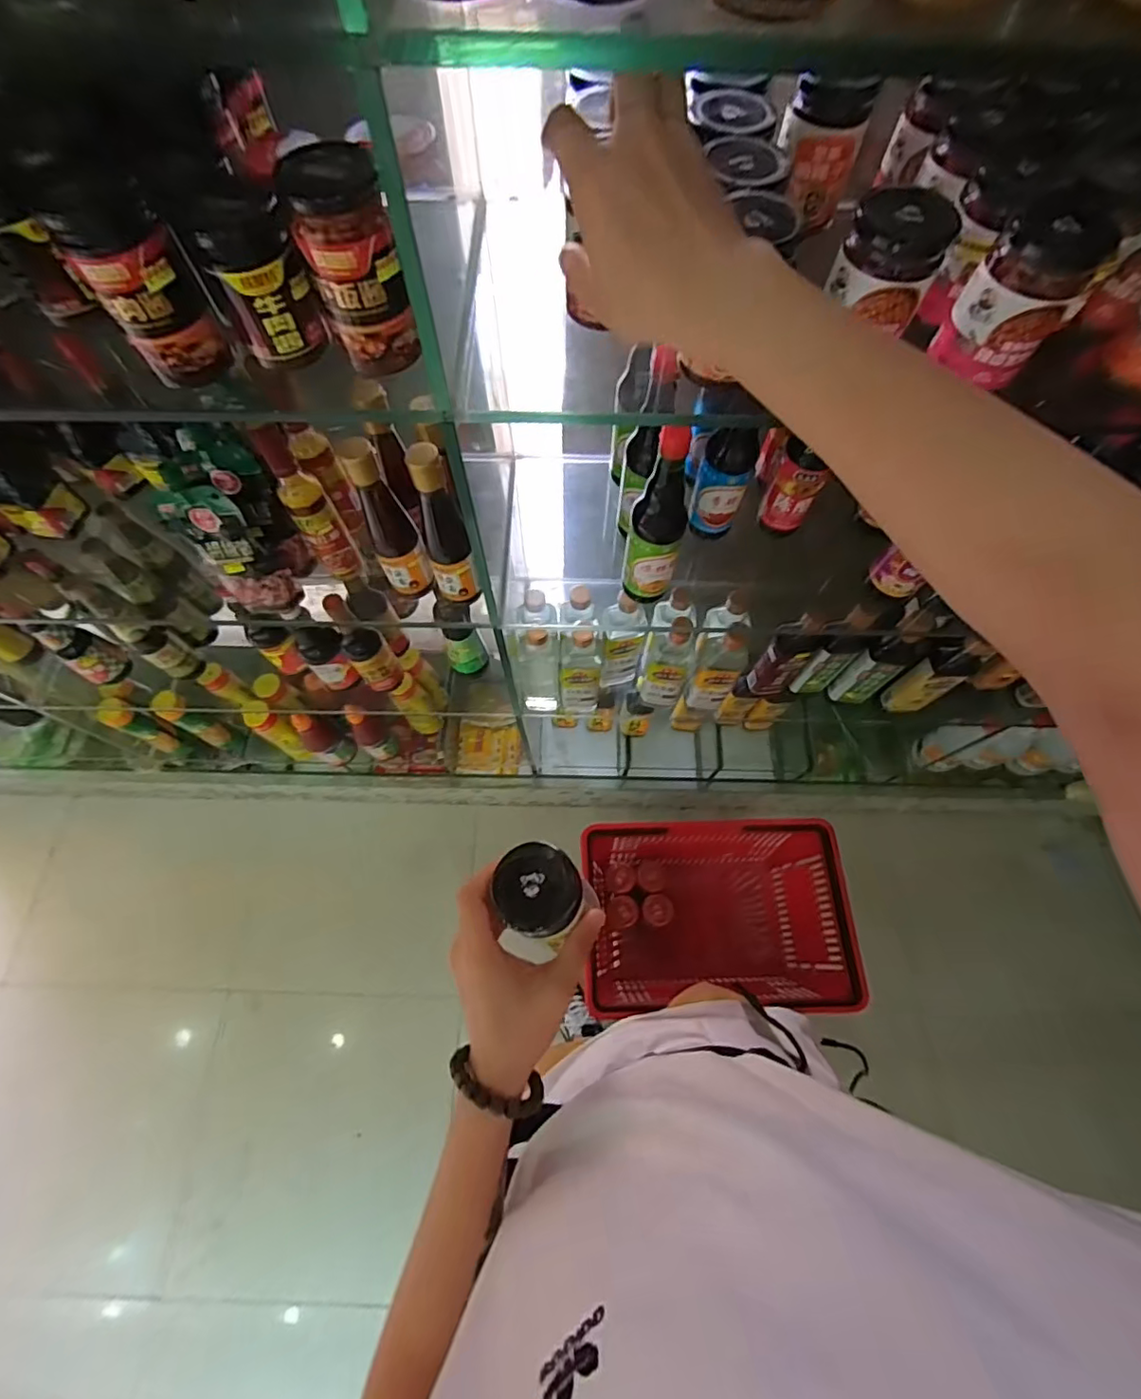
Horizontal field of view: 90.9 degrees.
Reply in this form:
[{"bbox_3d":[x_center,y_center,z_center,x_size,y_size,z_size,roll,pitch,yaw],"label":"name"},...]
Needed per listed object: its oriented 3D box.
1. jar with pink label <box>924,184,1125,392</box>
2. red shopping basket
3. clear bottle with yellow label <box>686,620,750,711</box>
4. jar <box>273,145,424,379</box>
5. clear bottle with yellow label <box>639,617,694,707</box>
[{"bbox_3d":[0.311,-0.278,0.387,0.067,0.092,0.066,37,71,15],"label":"jar with pink label"},{"bbox_3d":[0.267,0.432,1.133,0.470,0.295,0.317,0,66,0],"label":"red shopping basket"},{"bbox_3d":[0.233,-0.052,0.876,0.067,0.207,0.056,12,67,5],"label":"clear bottle with yellow label"},{"bbox_3d":[-0.146,-0.297,0.386,0.064,0.117,0.064,-19,67,-8],"label":"jar"},{"bbox_3d":[0.151,-0.054,0.883,0.077,0.222,0.044,18,67,8],"label":"clear bottle with yellow label"}]

